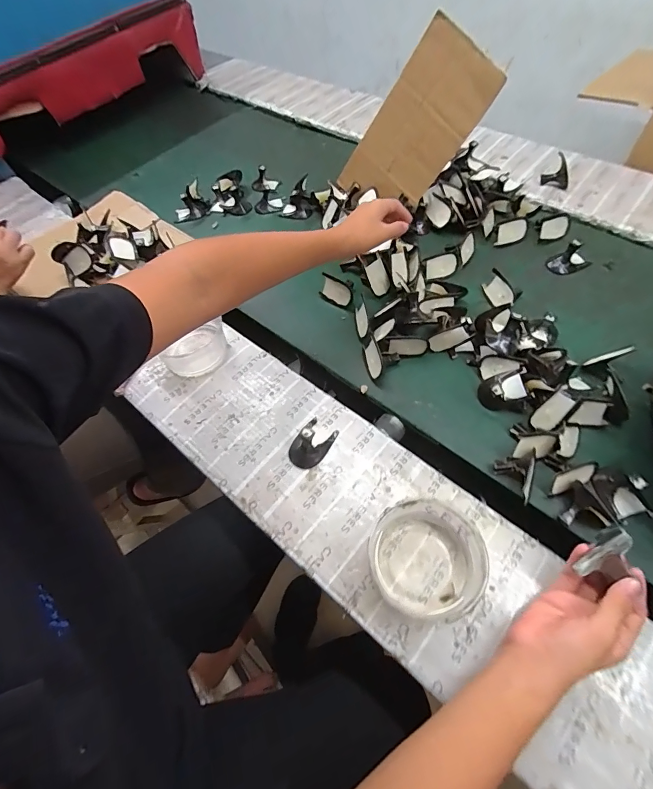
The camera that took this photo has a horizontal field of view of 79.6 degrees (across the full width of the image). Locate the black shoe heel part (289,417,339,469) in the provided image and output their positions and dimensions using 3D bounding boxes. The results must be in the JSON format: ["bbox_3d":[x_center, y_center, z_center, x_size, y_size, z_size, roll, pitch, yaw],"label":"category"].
[{"bbox_3d":[-0.022,0.057,0.516,0.049,0.045,0.071,26,64,19],"label":"black shoe heel part"}]

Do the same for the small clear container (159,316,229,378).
[{"bbox_3d":[-0.207,-0.074,0.609,0.089,0.058,0.082,-9,58,0],"label":"small clear container"}]

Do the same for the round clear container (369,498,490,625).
[{"bbox_3d":[0.108,0.179,0.422,0.107,0.060,0.112,-2,61,4],"label":"round clear container"}]

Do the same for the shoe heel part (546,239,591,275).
[{"bbox_3d":[0.422,-0.237,0.674,0.067,0.040,0.051,27,65,20],"label":"shoe heel part"}]

